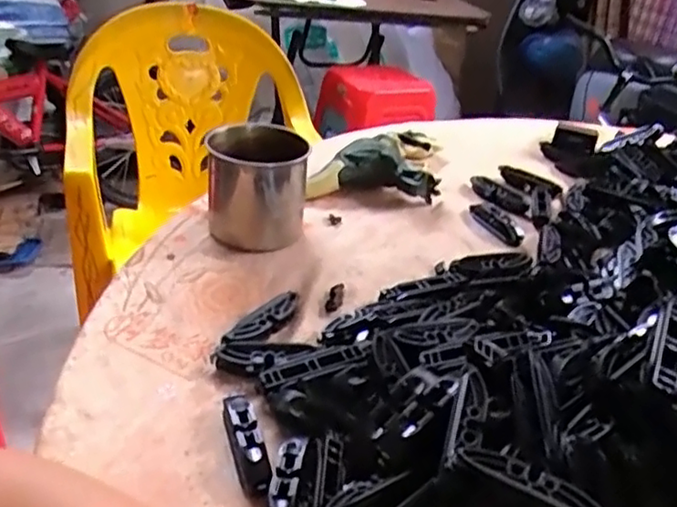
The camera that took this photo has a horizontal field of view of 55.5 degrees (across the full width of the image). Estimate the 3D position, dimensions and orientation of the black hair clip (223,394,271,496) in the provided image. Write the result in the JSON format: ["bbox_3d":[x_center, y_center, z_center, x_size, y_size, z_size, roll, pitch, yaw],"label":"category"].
[{"bbox_3d":[-0.056,0.112,0.388,0.019,0.011,0.073,-5,33,-17],"label":"black hair clip"}]

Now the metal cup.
[{"bbox_3d":[-0.077,-0.065,0.613,0.086,0.092,0.086,-4,33,-15],"label":"metal cup"}]

